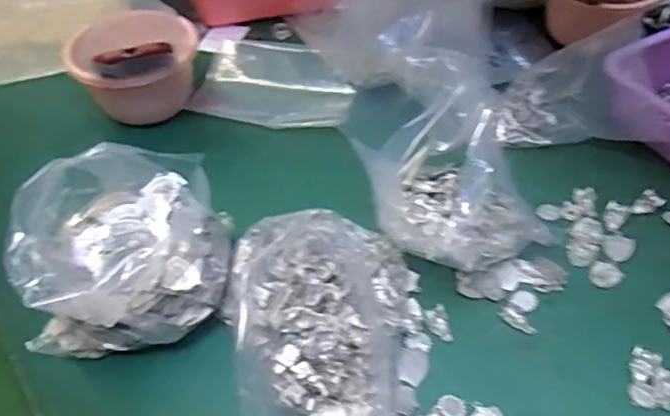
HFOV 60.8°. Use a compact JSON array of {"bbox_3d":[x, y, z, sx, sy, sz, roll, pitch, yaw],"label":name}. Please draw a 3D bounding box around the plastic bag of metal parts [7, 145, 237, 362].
[{"bbox_3d":[-0.163,0.038,0.472,0.128,0.137,0.174,23,52,19],"label":"plastic bag of metal parts"}]

